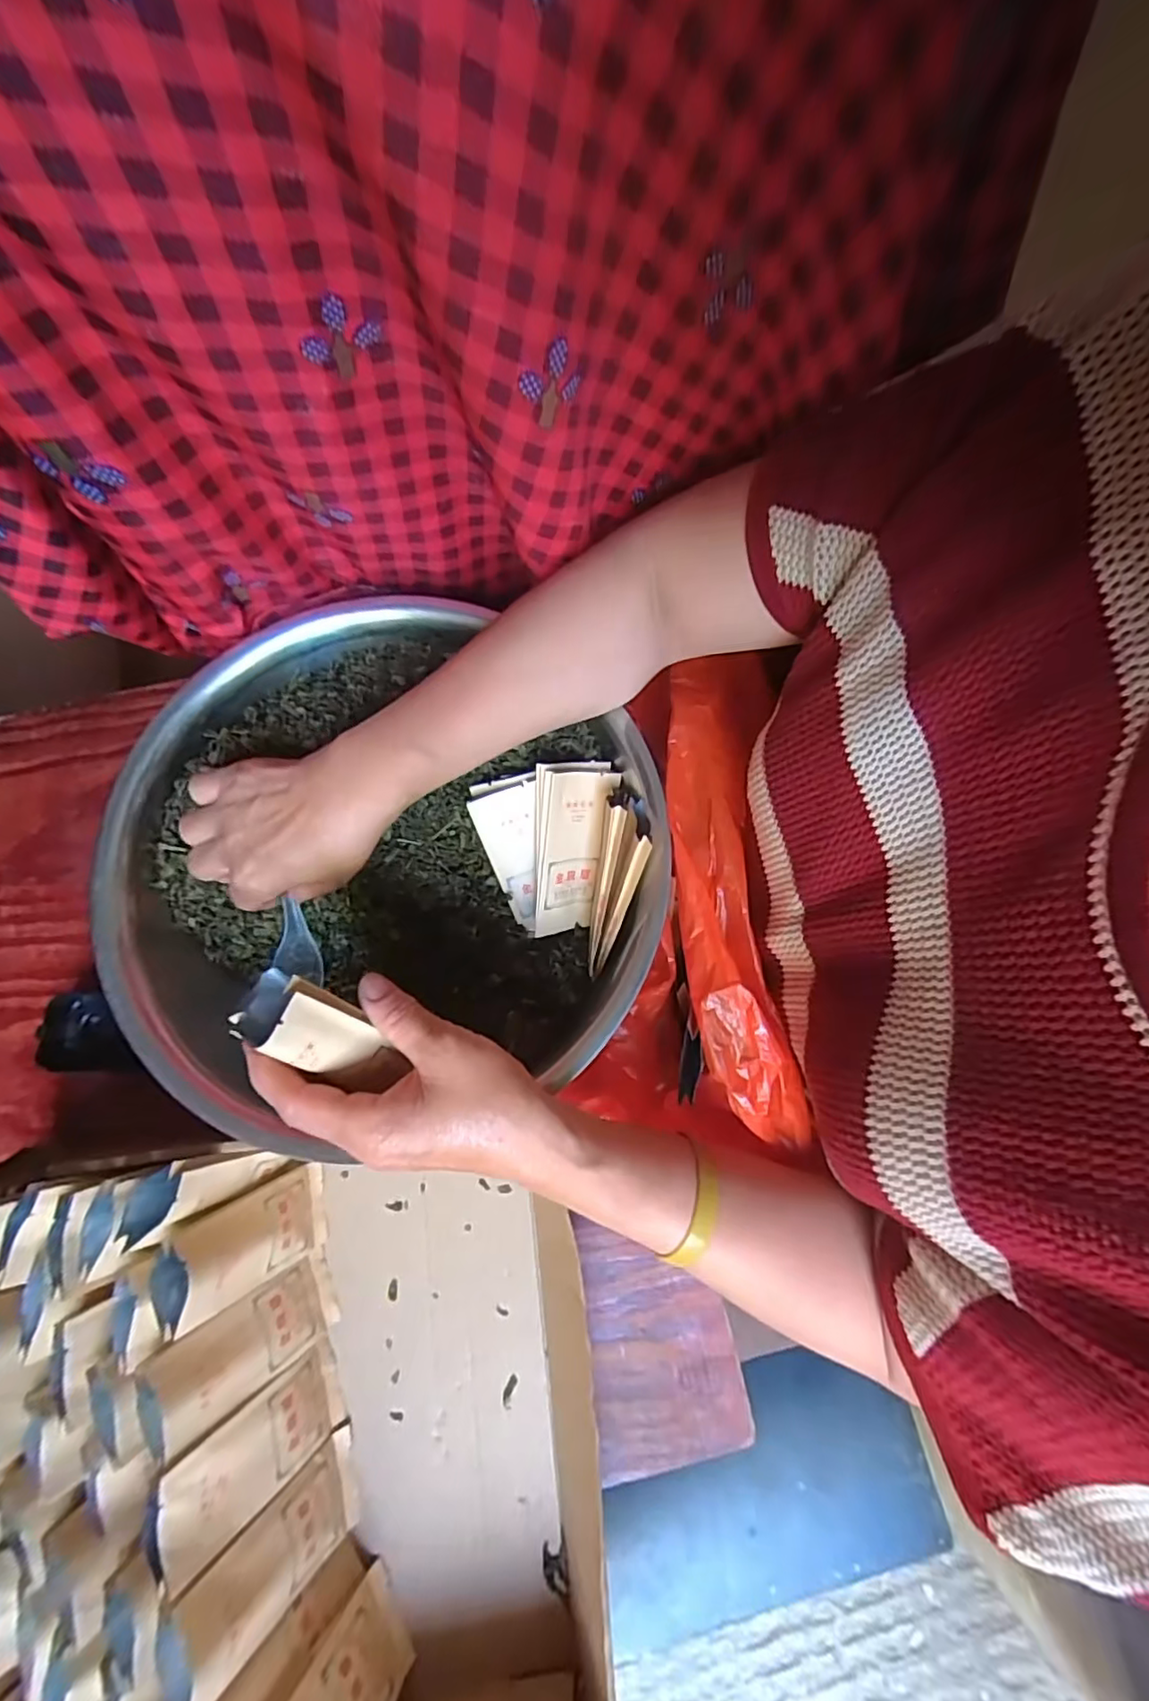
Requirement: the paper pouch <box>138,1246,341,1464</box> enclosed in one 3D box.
[{"bbox_3d":[-0.188,0.283,0.353,0.024,0.108,0.049,-28,76,24],"label":"paper pouch"}]

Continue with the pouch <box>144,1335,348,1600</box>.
[{"bbox_3d":[-0.176,0.334,0.341,0.016,0.112,0.050,-25,76,22],"label":"pouch"}]

